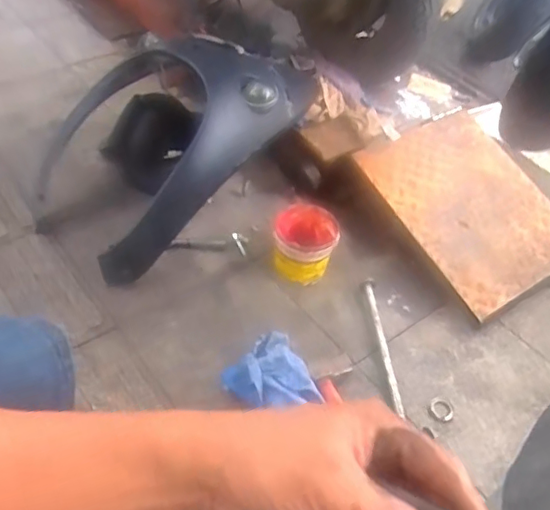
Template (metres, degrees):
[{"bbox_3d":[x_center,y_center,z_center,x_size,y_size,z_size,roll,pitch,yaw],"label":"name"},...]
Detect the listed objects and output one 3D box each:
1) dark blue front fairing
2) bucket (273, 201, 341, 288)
[{"bbox_3d":[-0.219,-0.286,1.229,0.472,0.256,0.624,35,53,25],"label":"dark blue front fairing"},{"bbox_3d":[0.054,-0.019,1.108,0.122,0.110,0.118,6,46,0],"label":"bucket"}]

